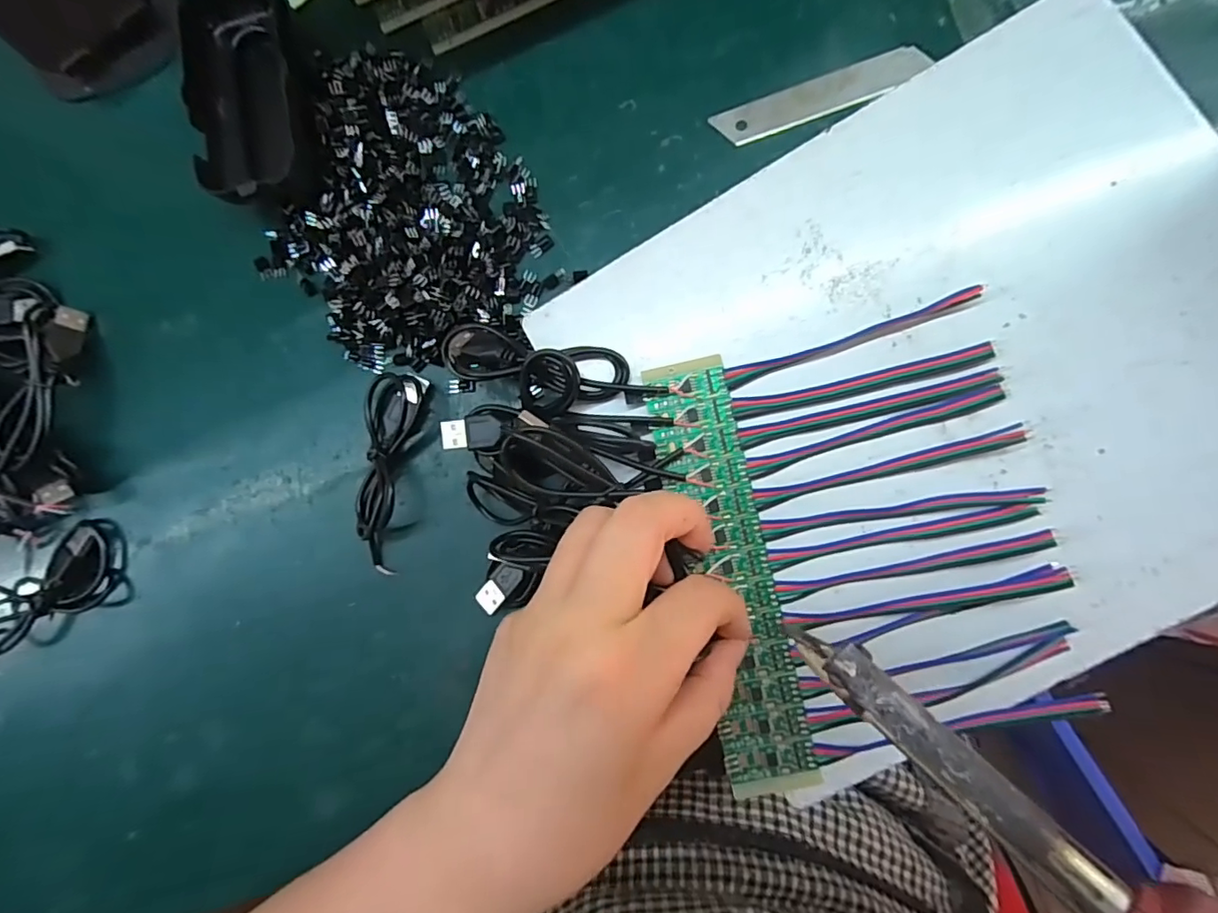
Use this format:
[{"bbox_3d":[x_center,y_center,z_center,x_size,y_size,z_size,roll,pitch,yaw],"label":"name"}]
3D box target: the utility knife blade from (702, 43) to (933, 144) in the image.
[{"bbox_3d":[0.097,-0.167,0.258,0.093,0.004,0.020,-15,84,7],"label":"utility knife blade"}]

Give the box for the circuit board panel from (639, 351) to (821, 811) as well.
[{"bbox_3d":[0.046,0.044,0.215,0.032,0.004,0.165,-13,85,7],"label":"circuit board panel"}]

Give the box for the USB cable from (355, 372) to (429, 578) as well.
[{"bbox_3d":[-0.106,0.008,0.265,0.031,0.014,0.095,4,87,8],"label":"USB cable"}]

